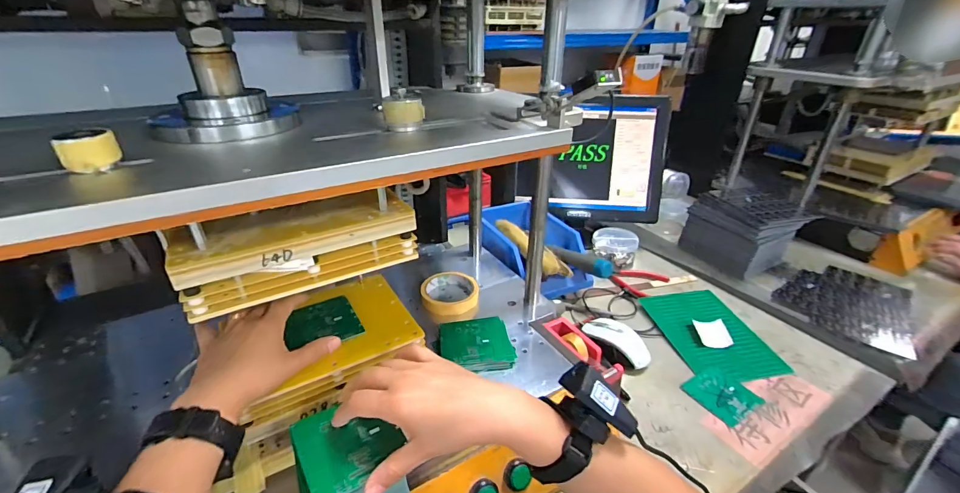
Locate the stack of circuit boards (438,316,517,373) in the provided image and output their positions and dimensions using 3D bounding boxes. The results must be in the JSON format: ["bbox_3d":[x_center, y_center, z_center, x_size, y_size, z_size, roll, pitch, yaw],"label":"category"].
[{"bbox_3d":[-0.005,0.134,0.563,0.098,0.015,0.090,-4,30,-8],"label":"stack of circuit boards"}]

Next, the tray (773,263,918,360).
[{"bbox_3d":[0.776,0.113,0.866,0.219,0.019,0.299,26,38,36],"label":"tray"}]

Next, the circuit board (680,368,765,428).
[{"bbox_3d":[0.358,0.218,0.602,0.078,0.006,0.081,-23,39,-23],"label":"circuit board"}]

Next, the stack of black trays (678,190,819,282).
[{"bbox_3d":[0.648,-0.055,0.998,0.227,0.141,0.203,-13,33,-23],"label":"stack of black trays"}]

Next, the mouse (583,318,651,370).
[{"bbox_3d":[0.218,0.154,0.665,0.066,0.039,0.117,-16,34,-26],"label":"mouse"}]

